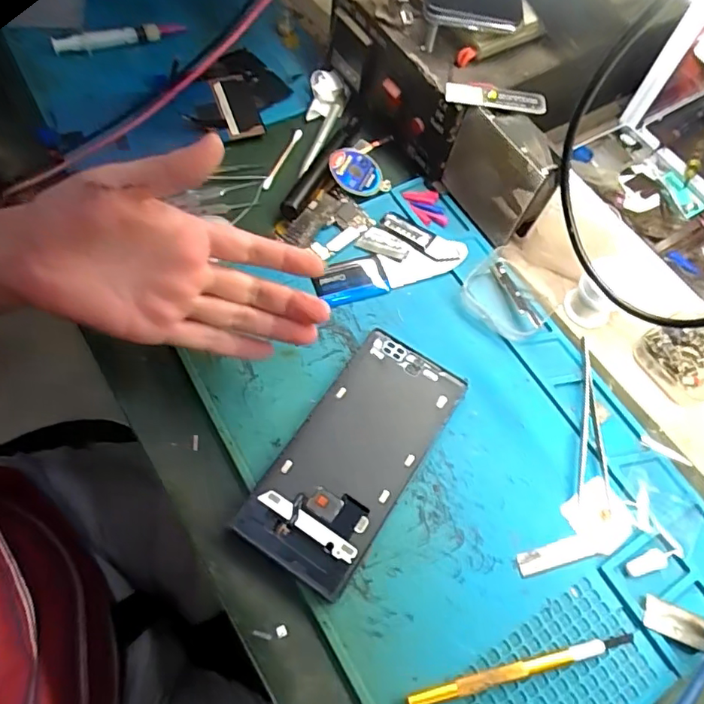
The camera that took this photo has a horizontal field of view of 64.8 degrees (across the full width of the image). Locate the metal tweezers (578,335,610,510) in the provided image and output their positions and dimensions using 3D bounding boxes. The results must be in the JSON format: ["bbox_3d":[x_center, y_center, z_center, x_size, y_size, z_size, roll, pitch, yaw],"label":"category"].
[{"bbox_3d":[0.164,0.045,0.383,0.019,0.006,0.119,8,63,-1],"label":"metal tweezers"}]

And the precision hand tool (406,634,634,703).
[{"bbox_3d":[0.096,0.176,0.308,0.134,0.011,0.008,-10,65,-10],"label":"precision hand tool"}]

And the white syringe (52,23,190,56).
[{"bbox_3d":[-0.207,-0.281,0.496,0.112,0.015,0.021,-19,67,-14],"label":"white syringe"}]

